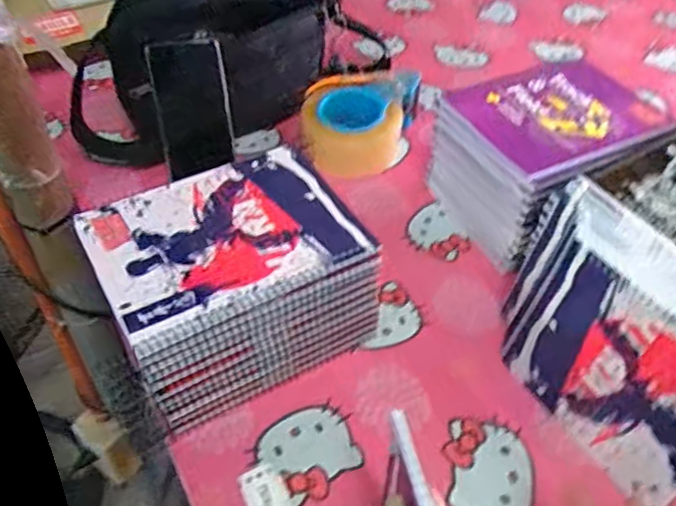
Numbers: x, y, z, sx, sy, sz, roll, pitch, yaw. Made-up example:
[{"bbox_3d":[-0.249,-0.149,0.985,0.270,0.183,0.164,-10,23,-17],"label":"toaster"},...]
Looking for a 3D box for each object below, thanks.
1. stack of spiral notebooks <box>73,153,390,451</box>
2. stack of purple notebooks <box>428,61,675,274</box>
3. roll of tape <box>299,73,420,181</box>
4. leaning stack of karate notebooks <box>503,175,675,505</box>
[{"bbox_3d":[-0.089,0.028,0.530,0.198,0.130,0.148,-23,52,-23],"label":"stack of spiral notebooks"},{"bbox_3d":[0.223,-0.100,0.669,0.200,0.119,0.169,-18,50,-19],"label":"stack of purple notebooks"},{"bbox_3d":[0.026,-0.165,0.764,0.134,0.075,0.134,2,46,-2],"label":"roll of tape"},{"bbox_3d":[0.230,0.077,0.486,0.091,0.148,0.247,-22,51,-22],"label":"leaning stack of karate notebooks"}]

